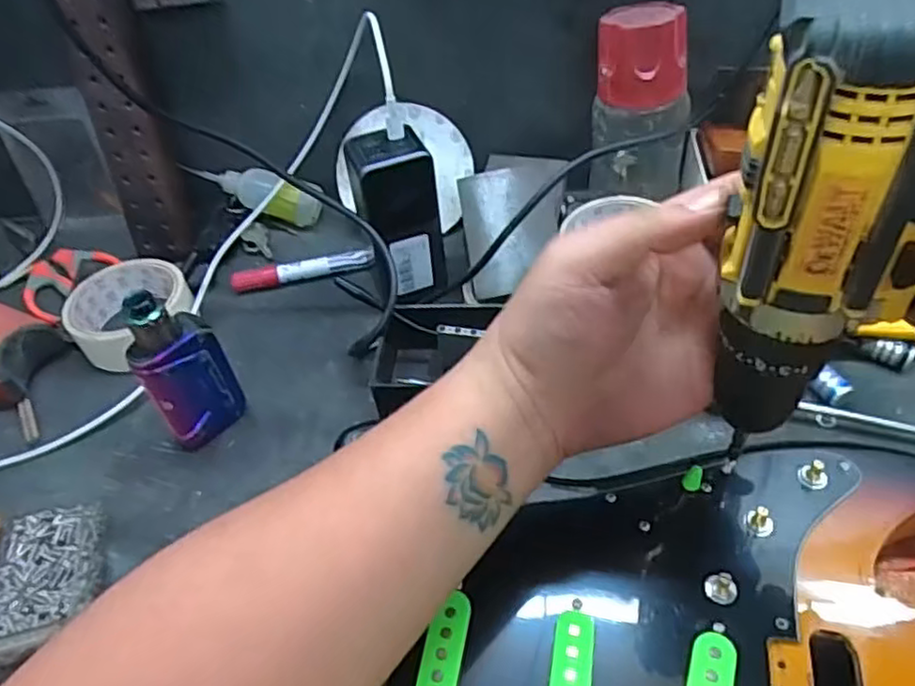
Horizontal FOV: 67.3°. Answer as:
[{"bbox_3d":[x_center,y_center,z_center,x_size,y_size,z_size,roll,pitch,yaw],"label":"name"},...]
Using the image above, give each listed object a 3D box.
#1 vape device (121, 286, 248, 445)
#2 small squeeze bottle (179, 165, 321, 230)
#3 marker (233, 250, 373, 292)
[{"bbox_3d":[-0.178,0.015,0.440,0.054,0.126,0.026,-37,53,-24],"label":"vape device"},{"bbox_3d":[-0.183,-0.136,0.624,0.114,0.047,0.038,19,52,4],"label":"small squeeze bottle"},{"bbox_3d":[-0.130,-0.063,0.579,0.116,0.011,0.017,-11,47,-3],"label":"marker"}]

